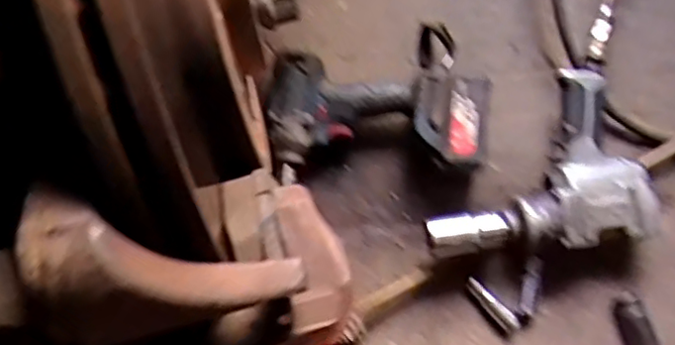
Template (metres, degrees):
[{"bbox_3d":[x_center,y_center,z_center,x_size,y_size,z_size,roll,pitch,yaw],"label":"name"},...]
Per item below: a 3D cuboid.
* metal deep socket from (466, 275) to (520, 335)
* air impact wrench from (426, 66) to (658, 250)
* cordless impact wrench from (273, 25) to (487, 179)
[{"bbox_3d":[0.163,0.139,0.680,0.015,0.019,0.069,-42,82,-7],"label":"metal deep socket"},{"bbox_3d":[0.205,-0.004,0.695,0.247,0.084,0.202,-9,79,-2],"label":"air impact wrench"},{"bbox_3d":[0.045,-0.076,0.704,0.224,0.065,0.182,-5,79,-1],"label":"cordless impact wrench"}]

